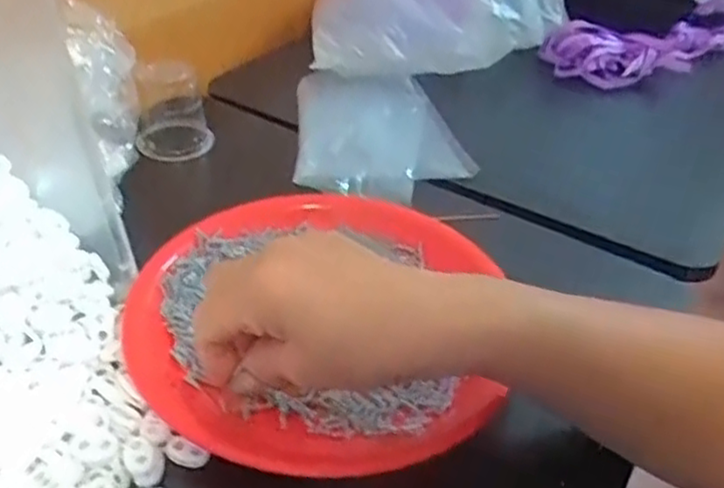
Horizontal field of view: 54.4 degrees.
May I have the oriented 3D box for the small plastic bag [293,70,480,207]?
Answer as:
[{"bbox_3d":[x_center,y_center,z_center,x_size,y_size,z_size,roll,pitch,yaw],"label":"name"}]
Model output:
[{"bbox_3d":[0.016,-0.103,0.627,0.144,0.027,0.189,1,37,-6],"label":"small plastic bag"}]

